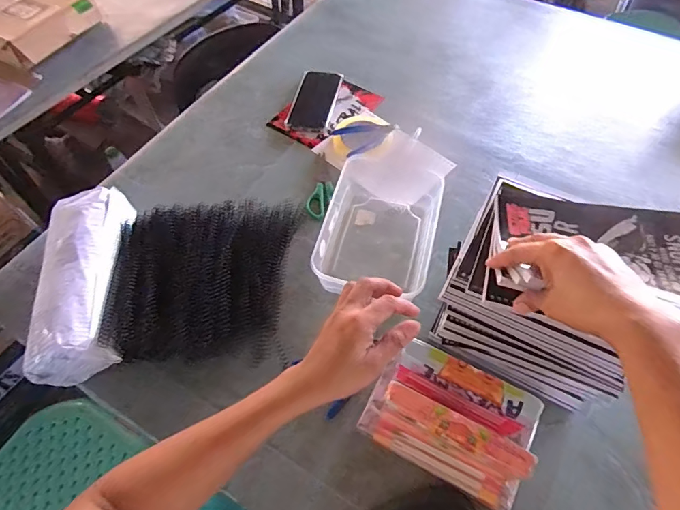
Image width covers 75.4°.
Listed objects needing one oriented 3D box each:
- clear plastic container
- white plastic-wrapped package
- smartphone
[{"bbox_3d":[0.062,-0.036,0.669,0.158,0.072,0.218,12,58,9],"label":"clear plastic container"},{"bbox_3d":[-0.344,0.030,0.596,0.107,0.073,0.258,-8,59,-5],"label":"white plastic-wrapped package"},{"bbox_3d":[-0.047,-0.305,0.857,0.079,0.011,0.167,10,59,6],"label":"smartphone"}]

